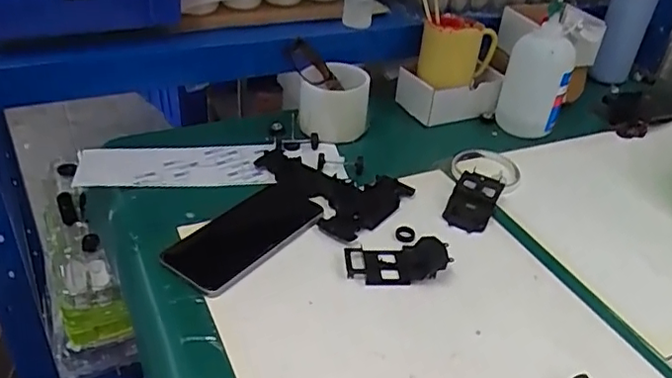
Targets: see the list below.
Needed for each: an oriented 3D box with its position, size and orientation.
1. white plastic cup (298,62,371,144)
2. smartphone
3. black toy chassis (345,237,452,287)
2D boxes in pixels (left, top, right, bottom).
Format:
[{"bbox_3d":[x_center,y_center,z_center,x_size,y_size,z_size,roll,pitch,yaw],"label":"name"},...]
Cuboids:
[{"bbox_3d":[-0.001,-0.109,0.723,0.086,0.078,0.077,8,36,2],"label":"white plastic cup"},{"bbox_3d":[-0.086,0.042,0.567,0.080,0.009,0.165,29,42,29],"label":"smartphone"},{"bbox_3d":[0.057,0.065,0.541,0.094,0.018,0.048,-4,37,-14],"label":"black toy chassis"}]

